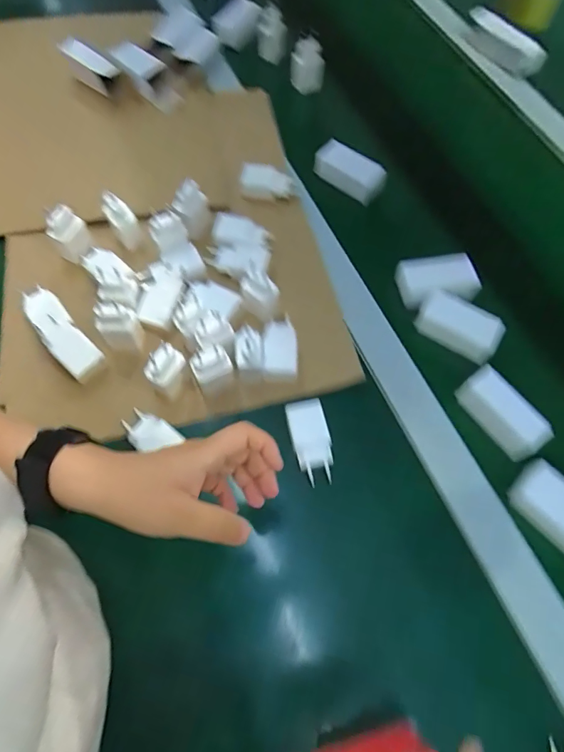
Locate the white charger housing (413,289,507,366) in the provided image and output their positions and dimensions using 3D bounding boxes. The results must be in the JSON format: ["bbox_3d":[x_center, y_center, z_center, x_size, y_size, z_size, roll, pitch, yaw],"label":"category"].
[{"bbox_3d":[0.214,-0.062,0.531,0.097,0.044,0.048,36,69,15],"label":"white charger housing"}]

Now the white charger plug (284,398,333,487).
[{"bbox_3d":[0.030,0.066,0.456,0.039,0.024,0.082,-13,65,-7],"label":"white charger plug"}]

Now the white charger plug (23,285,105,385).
[{"bbox_3d":[-0.254,-0.050,0.504,0.039,0.031,0.134,-40,71,-17],"label":"white charger plug"}]

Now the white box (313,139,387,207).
[{"bbox_3d":[0.098,-0.294,0.636,0.044,0.035,0.101,-42,71,-18],"label":"white box"}]

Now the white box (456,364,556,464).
[{"bbox_3d":[0.242,0.041,0.483,0.033,0.055,0.099,-35,69,-16],"label":"white box"}]

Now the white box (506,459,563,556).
[{"bbox_3d":[0.286,0.140,0.445,0.055,0.042,0.110,-35,69,-16],"label":"white box"}]

